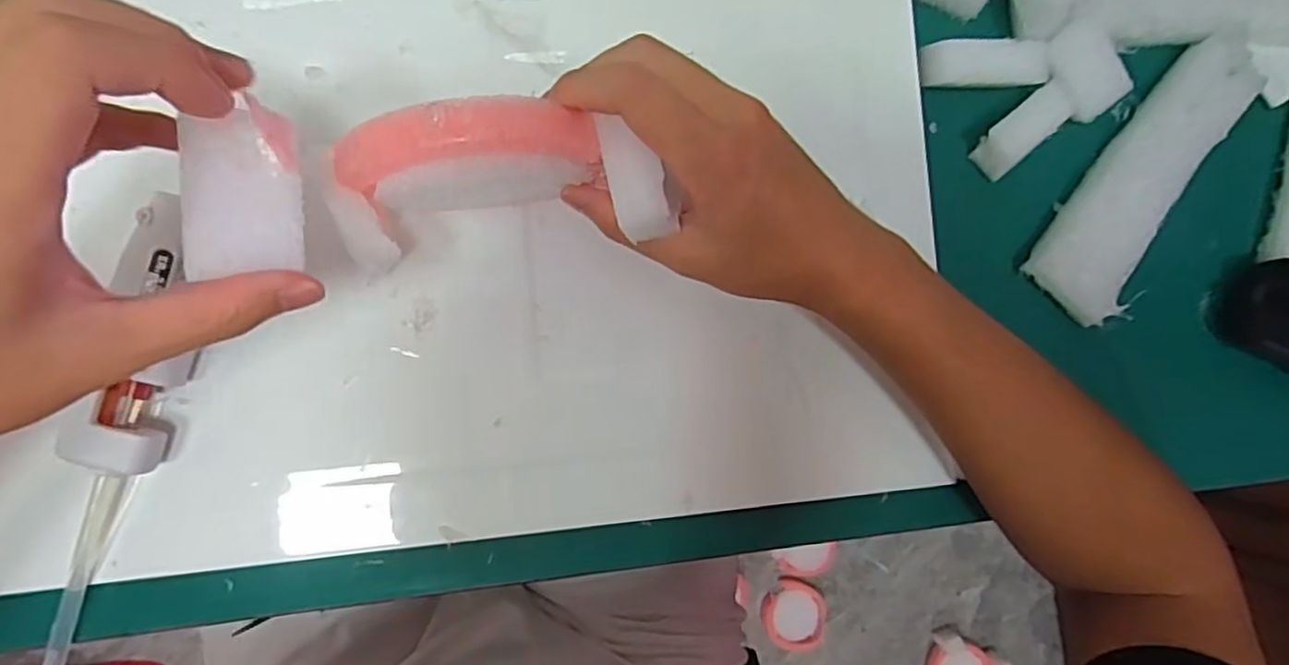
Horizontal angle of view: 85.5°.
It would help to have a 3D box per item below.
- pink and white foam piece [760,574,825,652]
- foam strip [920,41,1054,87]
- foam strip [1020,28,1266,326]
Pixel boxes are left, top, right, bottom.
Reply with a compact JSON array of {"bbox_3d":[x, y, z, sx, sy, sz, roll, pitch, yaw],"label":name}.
[{"bbox_3d":[0.247,0.461,1.134,0.114,0.015,0.105,42,83,-5],"label":"pink and white foam piece"},{"bbox_3d":[0.175,-0.138,0.358,0.061,0.009,0.023,2,86,9],"label":"foam strip"},{"bbox_3d":[0.276,-0.090,0.375,0.049,0.016,0.179,38,83,-4],"label":"foam strip"}]

